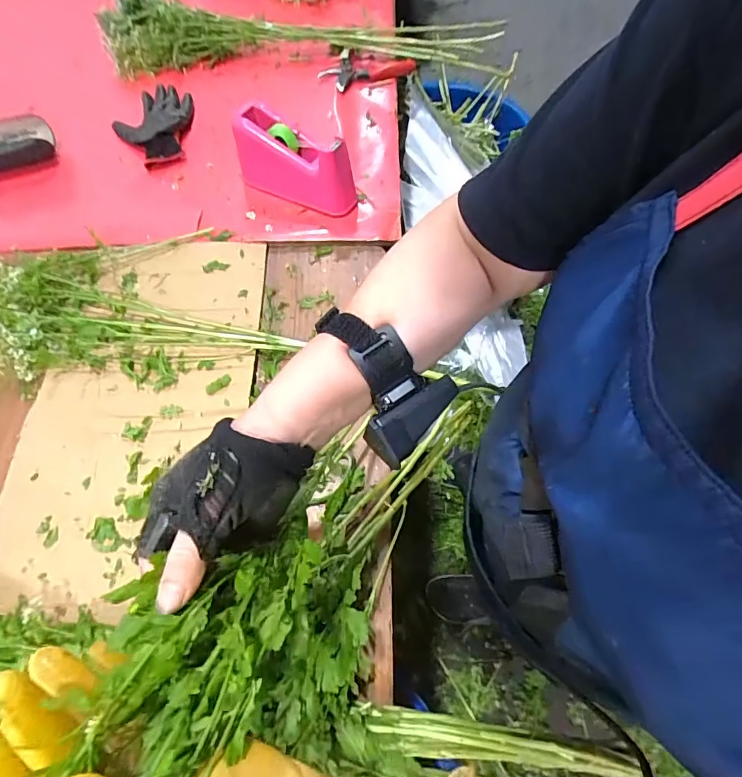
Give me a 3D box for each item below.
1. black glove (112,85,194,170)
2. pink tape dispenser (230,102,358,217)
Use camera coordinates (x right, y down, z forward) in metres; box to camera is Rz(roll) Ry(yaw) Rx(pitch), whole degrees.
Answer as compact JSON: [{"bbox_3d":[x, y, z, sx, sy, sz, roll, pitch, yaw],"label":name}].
[{"bbox_3d":[-0.379,-0.477,0.804,0.145,0.030,0.190,-30,68,-11],"label":"black glove"},{"bbox_3d":[-0.117,-0.347,0.705,0.197,0.107,0.078,32,70,15],"label":"pink tape dispenser"}]

